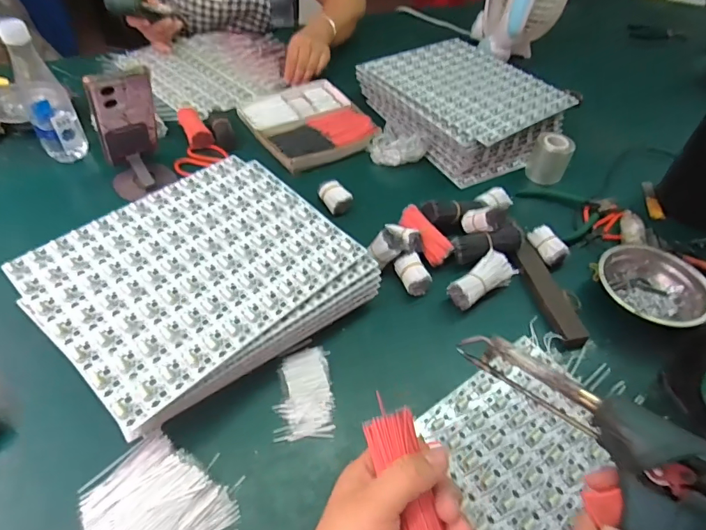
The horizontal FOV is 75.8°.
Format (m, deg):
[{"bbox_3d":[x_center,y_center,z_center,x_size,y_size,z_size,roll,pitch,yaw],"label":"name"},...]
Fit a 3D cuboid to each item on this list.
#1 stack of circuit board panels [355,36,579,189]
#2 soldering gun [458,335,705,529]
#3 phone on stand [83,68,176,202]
[{"bbox_3d":[0.202,-0.290,0.816,0.263,0.086,0.308,-21,53,-26],"label":"stack of circuit board panels"},{"bbox_3d":[0.171,0.141,0.280,0.040,0.130,0.239,20,48,-48],"label":"soldering gun"},{"bbox_3d":[-0.308,-0.185,0.621,0.085,0.171,0.069,-24,53,-22],"label":"phone on stand"}]

